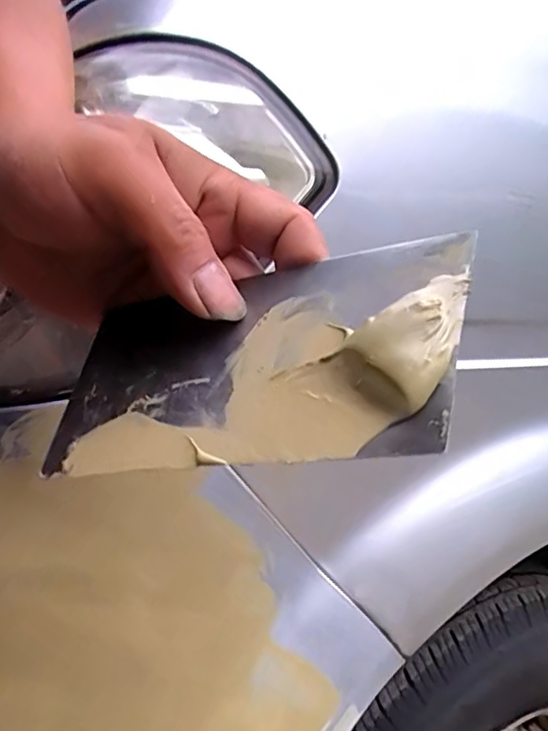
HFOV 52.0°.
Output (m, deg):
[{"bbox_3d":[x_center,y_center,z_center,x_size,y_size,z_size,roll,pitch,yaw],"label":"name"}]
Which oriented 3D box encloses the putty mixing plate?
[{"bbox_3d":[-0.010,-0.004,0.176,0.133,0.075,0.011,-8,-41,23],"label":"putty mixing plate"}]

